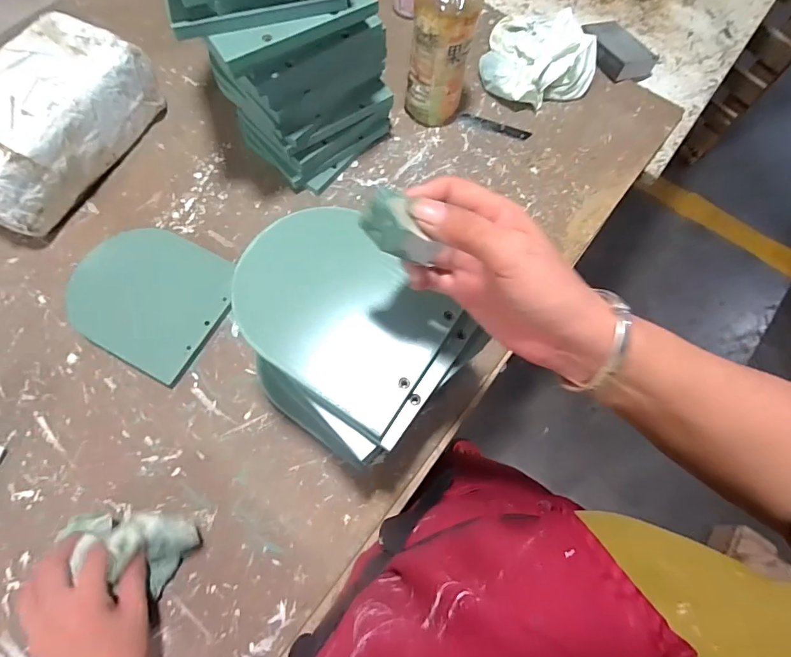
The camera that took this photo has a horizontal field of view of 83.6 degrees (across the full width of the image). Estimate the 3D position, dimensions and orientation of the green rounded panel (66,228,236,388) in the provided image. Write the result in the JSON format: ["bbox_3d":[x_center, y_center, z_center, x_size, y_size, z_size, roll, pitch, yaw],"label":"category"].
[{"bbox_3d":[-0.275,-0.039,0.494,0.178,0.013,0.147,27,70,8],"label":"green rounded panel"}]

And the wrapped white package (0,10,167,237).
[{"bbox_3d":[-0.393,-0.229,0.508,0.114,0.111,0.243,23,69,6],"label":"wrapped white package"}]

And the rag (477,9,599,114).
[{"bbox_3d":[0.200,-0.375,0.618,0.152,0.058,0.166,19,69,5],"label":"rag"}]

